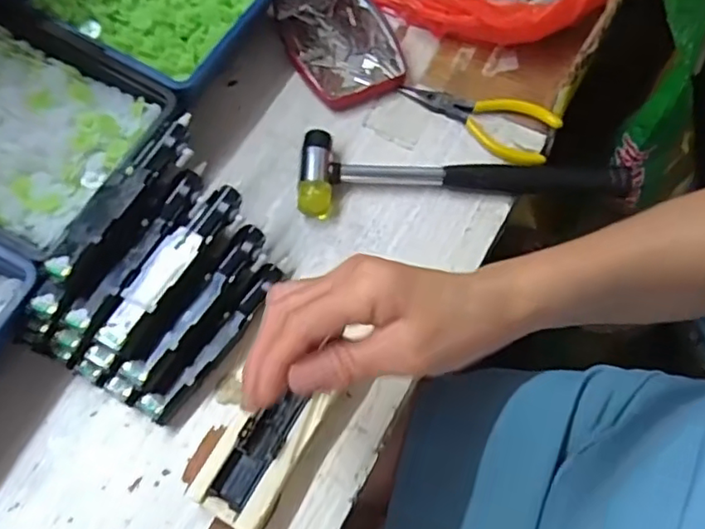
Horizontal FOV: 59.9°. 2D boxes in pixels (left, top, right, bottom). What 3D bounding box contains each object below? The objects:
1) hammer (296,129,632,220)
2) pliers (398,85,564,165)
[{"bbox_3d":[0.079,-0.068,0.439,0.231,0.022,0.058,-2,65,-2],"label":"hammer"},{"bbox_3d":[0.095,-0.116,0.465,0.119,0.016,0.046,31,68,13],"label":"pliers"}]

